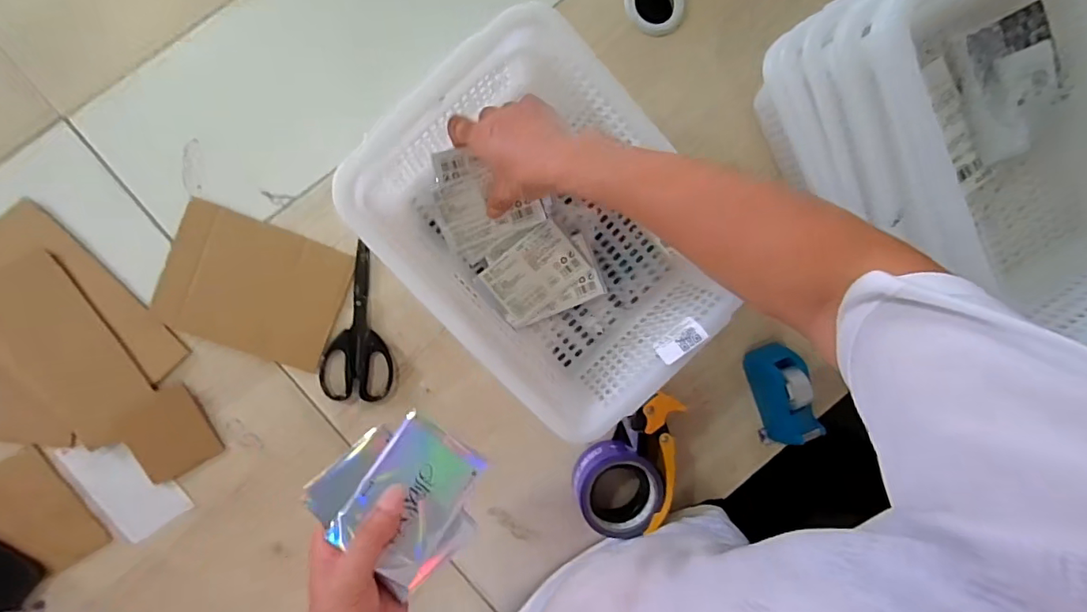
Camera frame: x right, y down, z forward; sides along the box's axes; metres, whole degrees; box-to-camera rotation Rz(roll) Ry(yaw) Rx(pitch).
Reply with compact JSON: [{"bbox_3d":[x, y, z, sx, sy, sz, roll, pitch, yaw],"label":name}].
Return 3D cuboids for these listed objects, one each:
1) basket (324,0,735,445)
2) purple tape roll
[{"bbox_3d":[0.005,-0.071,0.541,0.259,0.132,0.345,-43,97,-3],"label":"basket"},{"bbox_3d":[0.084,0.209,0.608,0.092,0.056,0.093,0,93,-7],"label":"purple tape roll"}]

